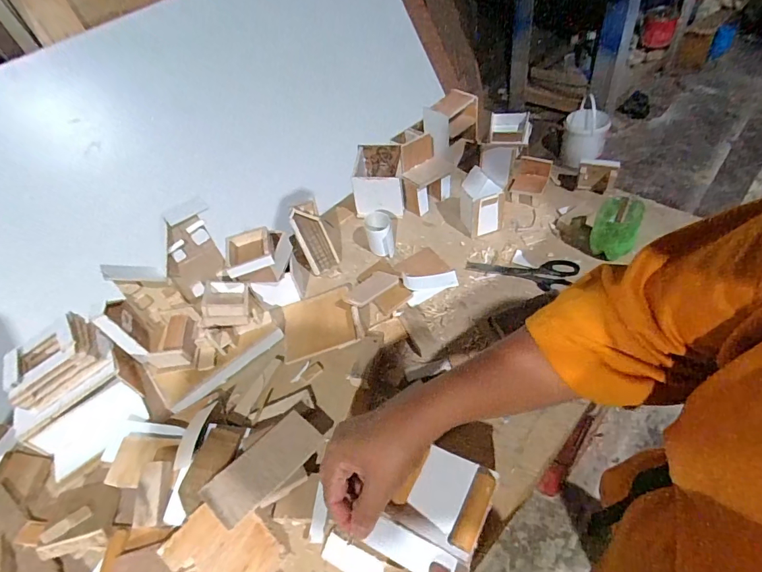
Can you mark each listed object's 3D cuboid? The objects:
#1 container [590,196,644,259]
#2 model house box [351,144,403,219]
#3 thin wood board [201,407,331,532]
[{"bbox_3d":[0.323,-0.077,0.587,0.054,0.077,0.049,15,54,23],"label":"container"},{"bbox_3d":[-0.003,-0.184,0.741,0.087,0.091,0.100,0,58,6],"label":"model house box"},{"bbox_3d":[-0.122,0.190,0.452,0.057,0.011,0.126,36,48,27],"label":"thin wood board"}]

